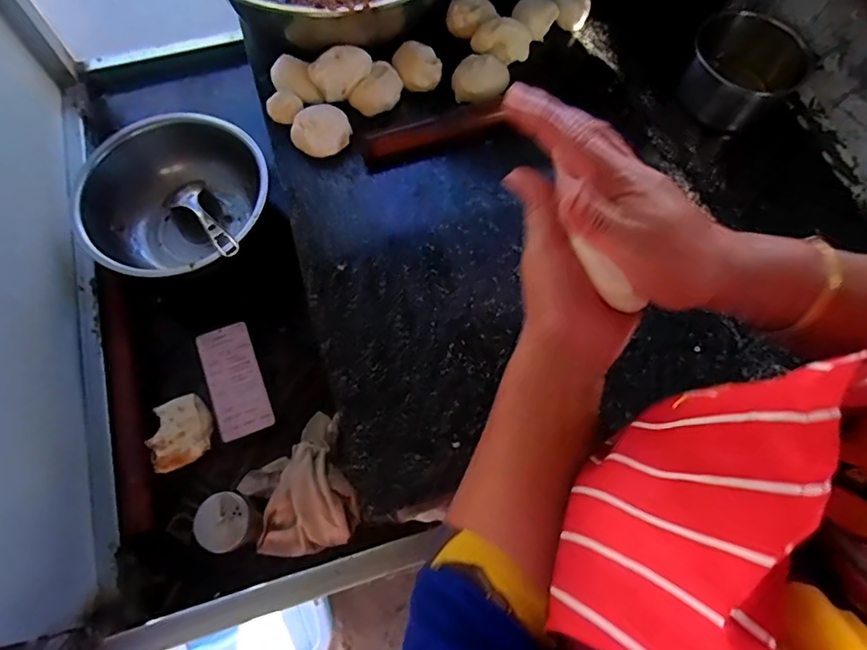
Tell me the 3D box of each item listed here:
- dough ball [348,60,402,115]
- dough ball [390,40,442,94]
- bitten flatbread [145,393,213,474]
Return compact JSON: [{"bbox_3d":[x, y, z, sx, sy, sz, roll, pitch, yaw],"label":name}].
[{"bbox_3d":[-0.066,-0.293,0.660,0.046,0.033,0.074,29,71,13],"label":"dough ball"},{"bbox_3d":[-0.020,-0.324,0.673,0.059,0.034,0.062,-1,67,1],"label":"dough ball"},{"bbox_3d":[-0.333,0.139,0.695,0.081,0.011,0.089,-30,70,-10],"label":"bitten flatbread"}]

